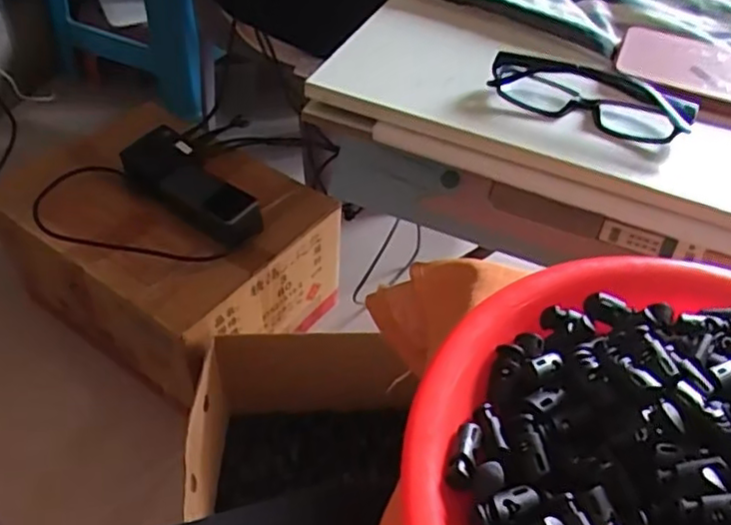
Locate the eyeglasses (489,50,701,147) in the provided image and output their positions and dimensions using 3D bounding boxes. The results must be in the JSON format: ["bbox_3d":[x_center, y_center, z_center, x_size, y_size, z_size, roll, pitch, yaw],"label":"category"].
[{"bbox_3d":[0.153,-0.114,0.441,0.133,0.023,0.044,17,50,10],"label":"eyeglasses"}]

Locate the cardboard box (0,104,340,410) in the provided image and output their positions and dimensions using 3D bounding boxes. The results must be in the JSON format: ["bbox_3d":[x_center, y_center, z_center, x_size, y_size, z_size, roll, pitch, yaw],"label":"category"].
[{"bbox_3d":[-0.264,-0.030,0.876,0.387,0.170,0.289,29,51,21],"label":"cardboard box"}]

